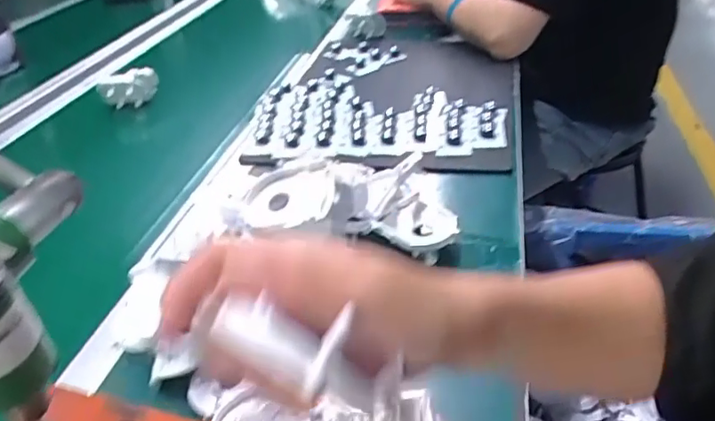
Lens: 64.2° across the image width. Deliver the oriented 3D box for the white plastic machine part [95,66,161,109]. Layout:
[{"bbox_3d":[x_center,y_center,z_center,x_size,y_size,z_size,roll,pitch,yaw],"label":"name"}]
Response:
[{"bbox_3d":[-0.389,-0.208,0.961,0.102,0.061,0.035,-5,34,2],"label":"white plastic machine part"}]

